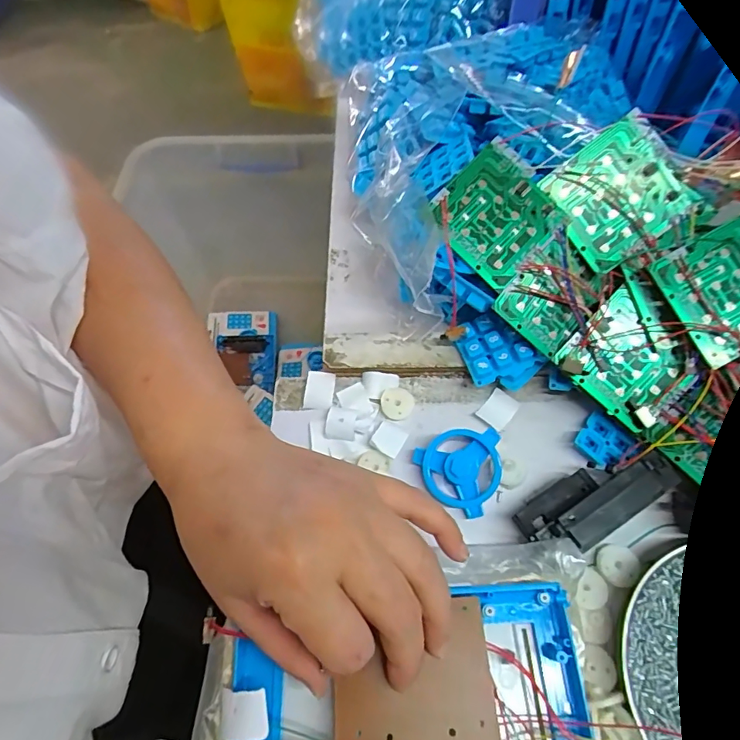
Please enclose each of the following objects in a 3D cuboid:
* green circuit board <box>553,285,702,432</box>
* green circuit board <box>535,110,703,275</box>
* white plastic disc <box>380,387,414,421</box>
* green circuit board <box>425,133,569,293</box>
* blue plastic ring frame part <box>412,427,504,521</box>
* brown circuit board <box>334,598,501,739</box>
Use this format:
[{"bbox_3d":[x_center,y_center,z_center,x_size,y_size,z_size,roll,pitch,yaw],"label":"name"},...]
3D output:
[{"bbox_3d":[0.163,-0.006,0.301,0.070,0.011,0.062,42,93,9],"label":"green circuit board"},{"bbox_3d":[0.157,-0.111,0.302,0.077,0.009,0.071,-38,89,11],"label":"green circuit board"},{"bbox_3d":[0.019,0.022,0.333,0.023,0.004,0.022,-1,62,2],"label":"white plastic disc"},{"bbox_3d":[0.081,-0.100,0.305,0.068,0.006,0.073,44,87,4],"label":"green circuit board"},{"bbox_3d":[0.055,0.064,0.301,0.052,0.018,0.049,0,62,3],"label":"blue plastic ring frame part"},{"bbox_3d":[0.021,0.148,0.219,0.073,0.007,0.069,-6,62,0],"label":"brown circuit board"}]

